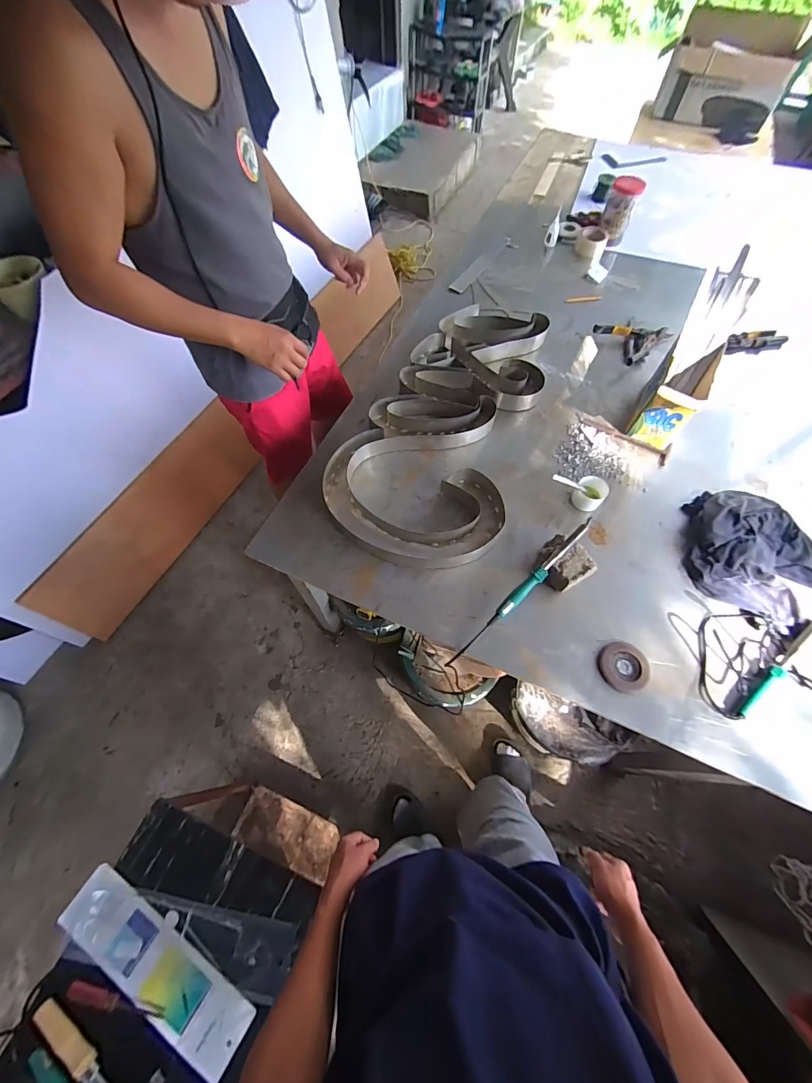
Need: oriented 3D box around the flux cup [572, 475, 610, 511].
[{"bbox_3d":[0.417,-0.107,0.919,0.066,0.062,0.064,0,61,0],"label":"flux cup"}]

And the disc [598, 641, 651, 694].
[{"bbox_3d":[0.415,0.238,0.768,0.087,0.011,0.090,0,61,0],"label":"disc"}]

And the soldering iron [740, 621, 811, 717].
[{"bbox_3d":[0.699,0.238,0.760,0.266,0.027,0.021,-36,68,-18],"label":"soldering iron"}]

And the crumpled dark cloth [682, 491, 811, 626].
[{"bbox_3d":[0.752,0.017,0.859,0.280,0.054,0.289,22,63,11],"label":"crumpled dark cloth"}]

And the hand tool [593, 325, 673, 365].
[{"bbox_3d":[0.683,-0.603,1.207,0.180,0.035,0.171,-20,63,-11],"label":"hand tool"}]

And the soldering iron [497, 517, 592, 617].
[{"bbox_3d":[0.278,0.051,0.802,0.263,0.023,0.026,-44,70,-4],"label":"soldering iron"}]

